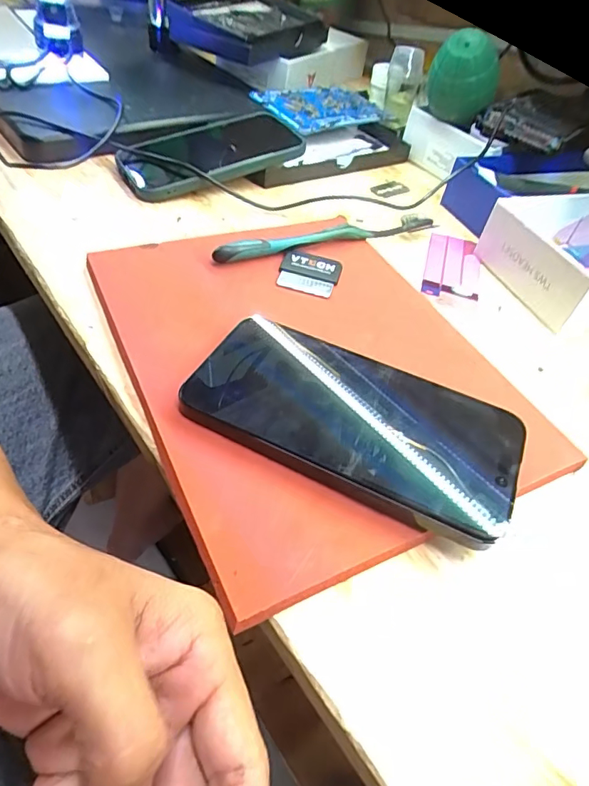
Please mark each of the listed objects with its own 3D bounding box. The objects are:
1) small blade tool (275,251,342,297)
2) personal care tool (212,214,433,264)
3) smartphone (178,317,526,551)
[{"bbox_3d":[0.010,-0.080,0.328,0.039,0.008,0.034,12,47,1],"label":"small blade tool"},{"bbox_3d":[0.026,-0.112,0.354,0.171,0.016,0.010,-14,45,-23],"label":"personal care tool"},{"bbox_3d":[0.029,0.010,0.240,0.156,0.017,0.075,24,48,12],"label":"smartphone"}]

